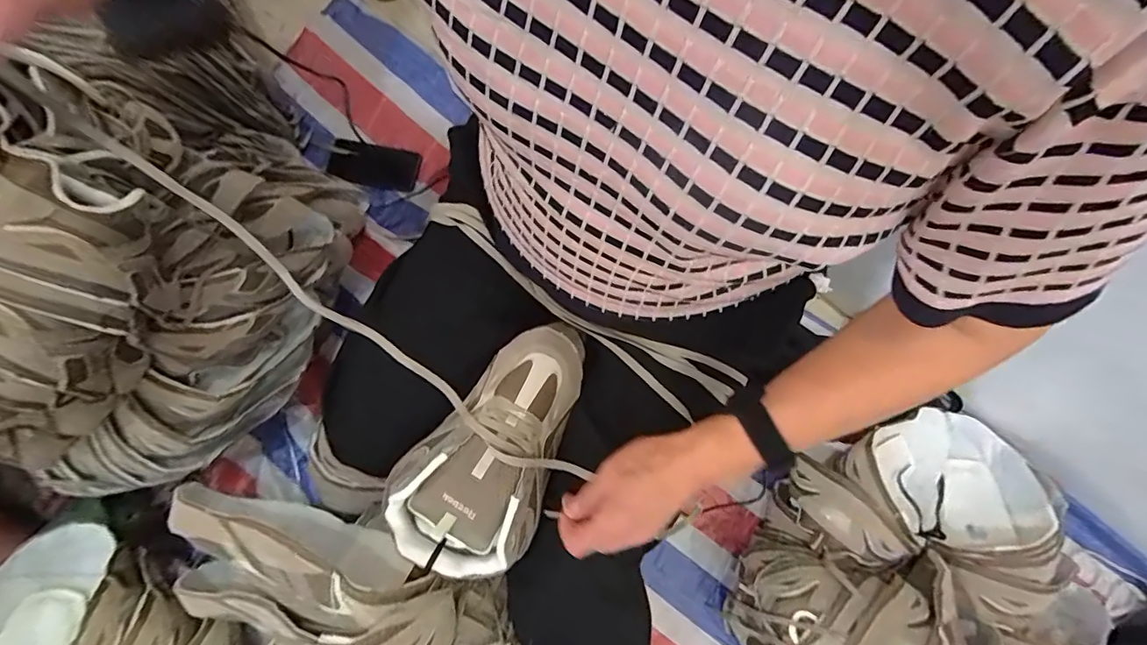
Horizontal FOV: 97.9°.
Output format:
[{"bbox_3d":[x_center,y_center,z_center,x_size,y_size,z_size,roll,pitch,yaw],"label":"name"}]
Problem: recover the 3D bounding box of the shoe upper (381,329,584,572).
[{"bbox_3d":[-0.070,0.111,0.473,0.130,0.056,0.240,29,74,5],"label":"shoe upper"}]

